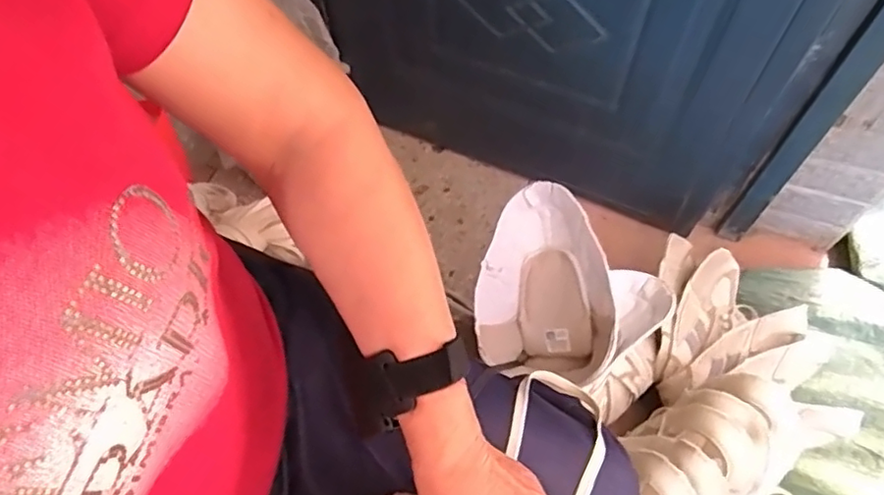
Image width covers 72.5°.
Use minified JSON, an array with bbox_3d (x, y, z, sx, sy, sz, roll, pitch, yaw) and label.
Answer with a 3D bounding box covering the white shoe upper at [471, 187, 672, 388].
[{"bbox_3d":[0.135,0.054,0.657,0.196,0.125,0.152,29,69,14],"label":"white shoe upper"}]

